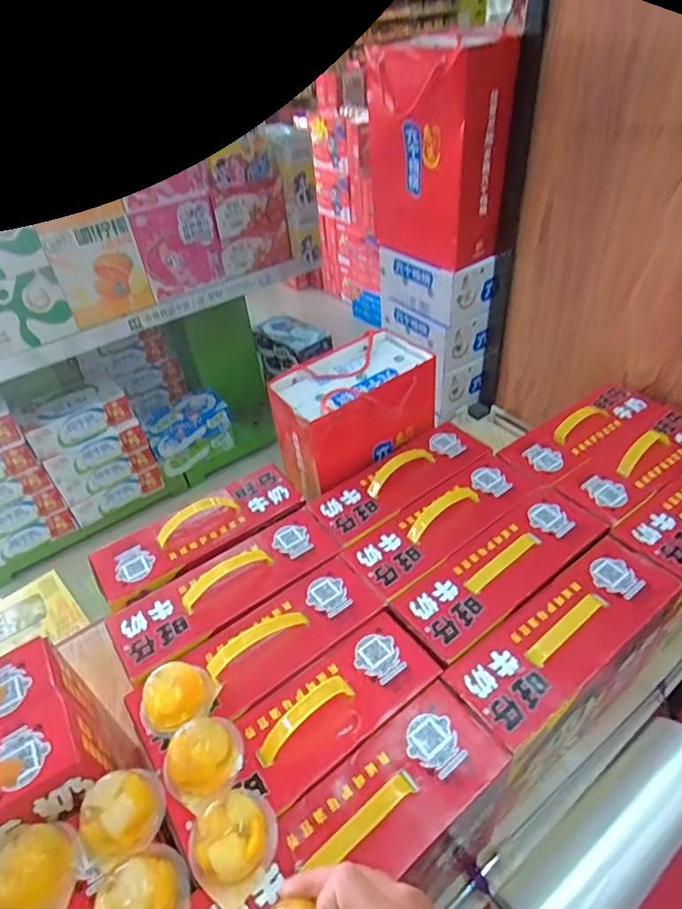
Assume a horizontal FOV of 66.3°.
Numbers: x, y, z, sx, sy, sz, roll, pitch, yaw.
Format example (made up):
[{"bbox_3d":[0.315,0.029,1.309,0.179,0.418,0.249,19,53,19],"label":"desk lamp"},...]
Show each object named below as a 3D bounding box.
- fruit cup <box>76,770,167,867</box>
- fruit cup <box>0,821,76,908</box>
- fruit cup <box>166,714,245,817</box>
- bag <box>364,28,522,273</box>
[{"bbox_3d":[-0.181,0.294,0.431,0.055,0.035,0.064,17,46,24],"label":"fruit cup"},{"bbox_3d":[-0.244,0.322,0.404,0.059,0.035,0.060,-3,41,3],"label":"fruit cup"},{"bbox_3d":[-0.122,0.263,0.456,0.065,0.039,0.069,30,52,34],"label":"fruit cup"},{"bbox_3d":[0.168,-0.523,0.927,0.121,0.316,0.232,-28,46,-24],"label":"bag"}]

